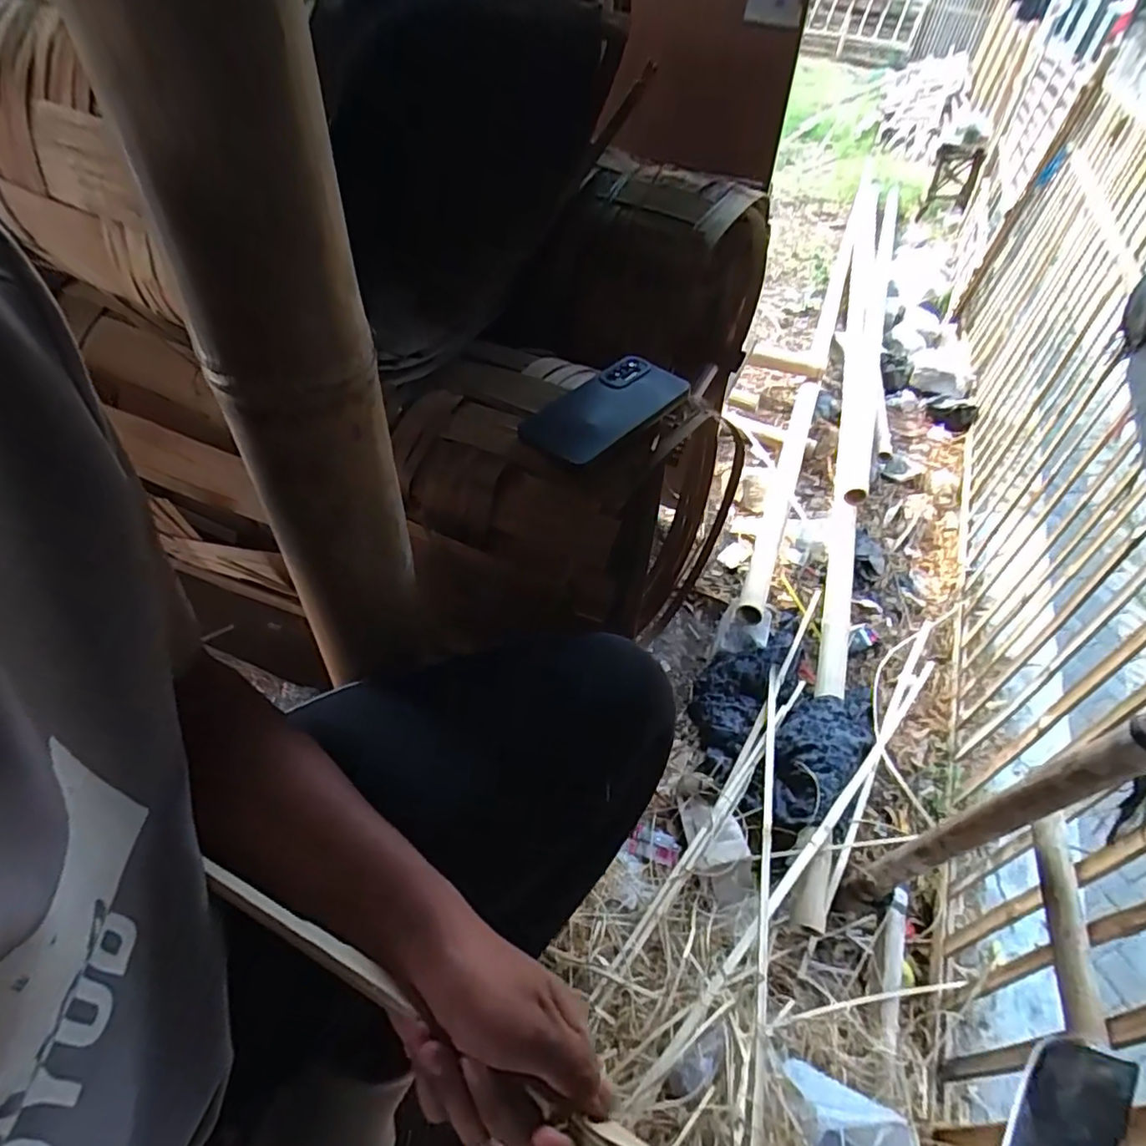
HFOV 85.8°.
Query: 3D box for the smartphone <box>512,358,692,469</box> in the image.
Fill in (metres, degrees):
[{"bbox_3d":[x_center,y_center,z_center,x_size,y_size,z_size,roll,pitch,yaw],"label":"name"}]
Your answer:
[{"bbox_3d":[0.026,-0.146,0.545,0.090,0.011,0.154,30,59,23],"label":"smartphone"}]

